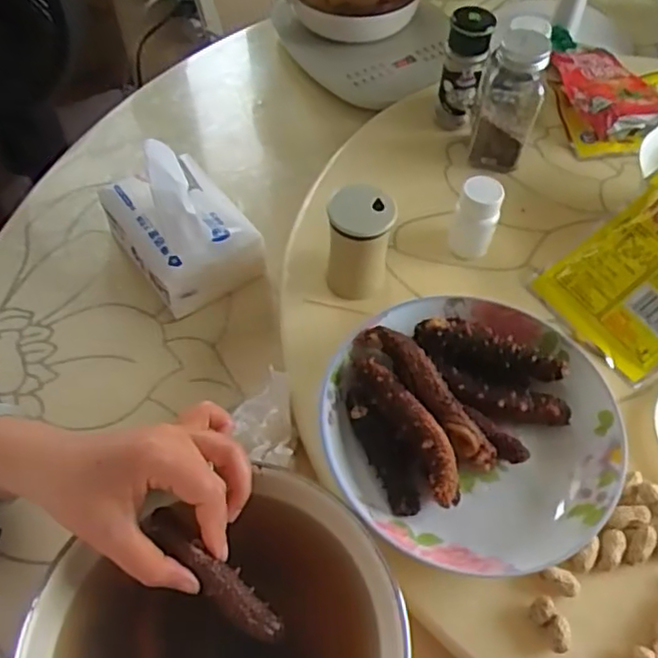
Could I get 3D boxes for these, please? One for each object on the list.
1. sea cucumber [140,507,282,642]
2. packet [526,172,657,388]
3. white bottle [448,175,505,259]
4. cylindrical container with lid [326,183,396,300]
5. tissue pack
[{"bbox_3d":[-0.065,0.139,0.361,0.097,0.014,0.021,45,65,2],"label":"sea cucumber"},{"bbox_3d":[0.258,-0.047,0.502,0.157,0.018,0.112,-41,68,6],"label":"packet"},{"bbox_3d":[0.121,-0.090,0.528,0.034,0.072,0.027,15,57,8],"label":"white bottle"},{"bbox_3d":[0.023,-0.064,0.502,0.046,0.098,0.046,1,57,-1],"label":"cylindrical container with lid"},{"bbox_3d":[-0.133,-0.093,0.561,0.097,0.088,0.132,-31,63,-20],"label":"tissue pack"}]

